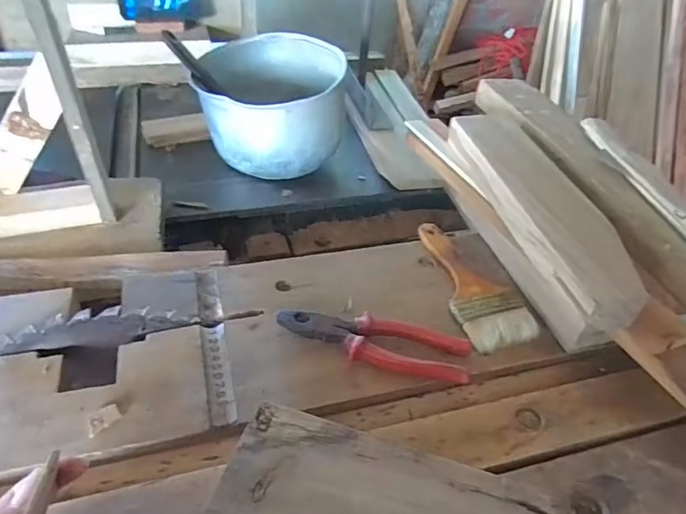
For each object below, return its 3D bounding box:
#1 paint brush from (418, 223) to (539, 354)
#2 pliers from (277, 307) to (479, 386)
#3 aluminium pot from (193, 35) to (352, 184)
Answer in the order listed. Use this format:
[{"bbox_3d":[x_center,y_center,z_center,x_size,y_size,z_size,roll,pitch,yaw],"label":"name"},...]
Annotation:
[{"bbox_3d":[0.136,0.023,0.544,0.076,0.016,0.184,-7,42,-14],"label":"paint brush"},{"bbox_3d":[0.027,0.079,0.461,0.173,0.020,0.051,9,41,5],"label":"pliers"},{"bbox_3d":[-0.111,-0.234,0.795,0.211,0.163,0.204,3,41,-2],"label":"aluminium pot"}]

